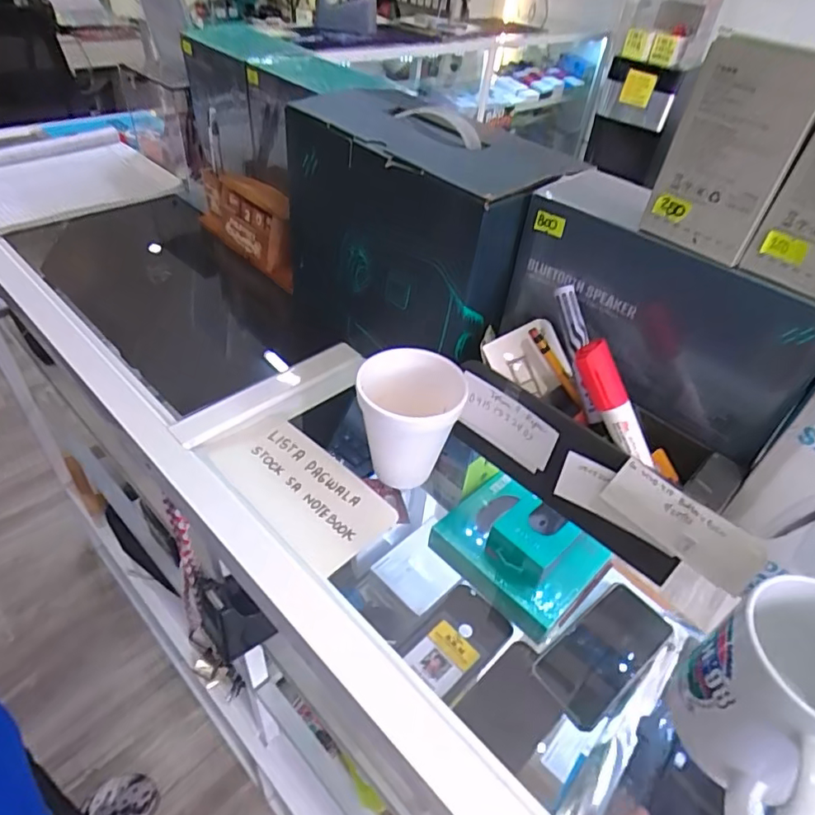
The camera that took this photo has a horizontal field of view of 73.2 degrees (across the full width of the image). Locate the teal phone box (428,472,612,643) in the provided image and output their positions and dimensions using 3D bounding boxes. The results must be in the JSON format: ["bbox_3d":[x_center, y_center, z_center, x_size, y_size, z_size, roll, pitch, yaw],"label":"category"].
[{"bbox_3d":[0.128,0.156,0.654,0.186,0.075,0.135,35,50,28],"label":"teal phone box"}]

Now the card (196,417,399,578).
[{"bbox_3d":[-0.087,0.060,0.436,0.160,0.010,0.076,32,49,28],"label":"card"}]

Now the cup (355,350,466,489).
[{"bbox_3d":[0.001,0.013,0.416,0.076,0.082,0.081,9,42,3],"label":"cup"}]

